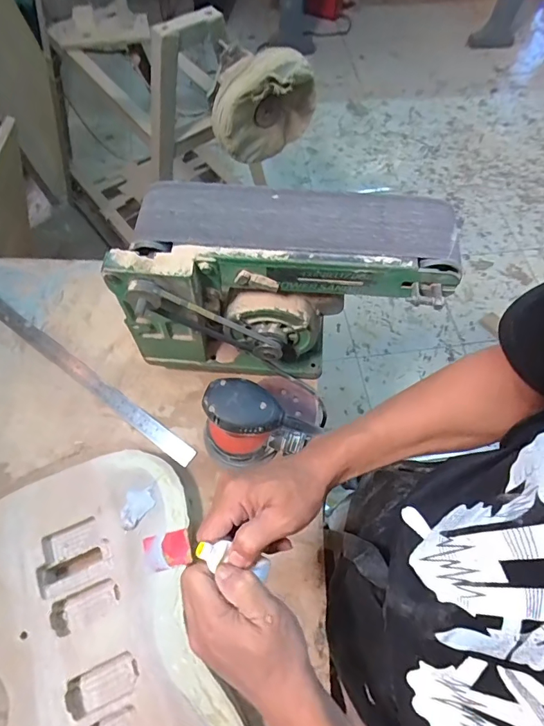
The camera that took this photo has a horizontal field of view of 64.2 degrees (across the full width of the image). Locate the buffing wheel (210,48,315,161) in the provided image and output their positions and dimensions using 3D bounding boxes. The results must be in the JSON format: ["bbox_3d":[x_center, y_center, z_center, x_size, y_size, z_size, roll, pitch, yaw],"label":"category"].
[{"bbox_3d":[0.000,-0.603,1.036,0.245,0.270,0.108,-39,72,28],"label":"buffing wheel"}]

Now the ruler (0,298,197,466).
[{"bbox_3d":[-0.329,0.012,0.734,0.500,0.010,0.029,34,67,14],"label":"ruler"}]

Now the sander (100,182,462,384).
[{"bbox_3d":[0.010,-0.097,0.638,0.427,0.257,0.157,2,63,0],"label":"sander"}]

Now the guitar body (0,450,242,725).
[{"bbox_3d":[-0.226,0.338,0.551,0.299,0.053,0.421,-17,65,-10],"label":"guitar body"}]

